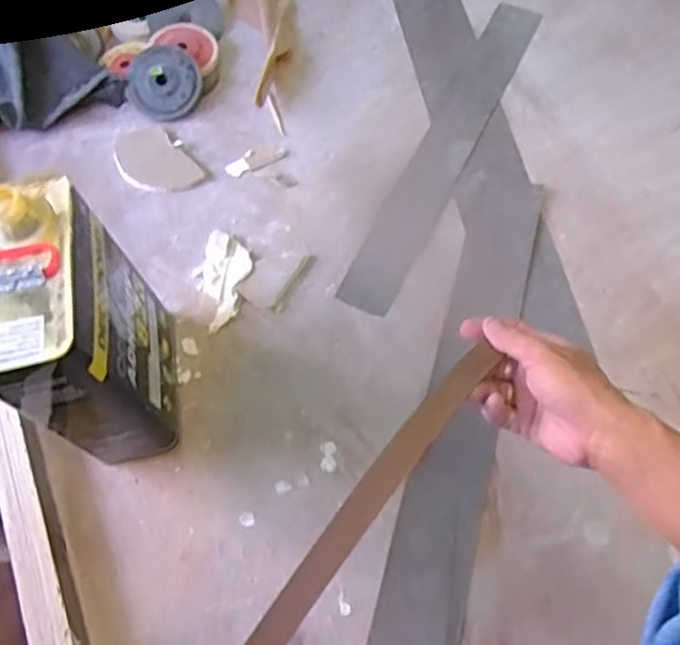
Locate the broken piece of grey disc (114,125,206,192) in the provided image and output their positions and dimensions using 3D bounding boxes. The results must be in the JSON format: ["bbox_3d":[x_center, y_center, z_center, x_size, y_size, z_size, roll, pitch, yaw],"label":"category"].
[{"bbox_3d":[-0.238,-0.204,0.861,0.076,0.009,0.125,-37,67,-14],"label":"broken piece of grey disc"}]

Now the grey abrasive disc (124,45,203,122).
[{"bbox_3d":[-0.236,-0.320,0.897,0.096,0.022,0.107,-23,85,1],"label":"grey abrasive disc"}]

